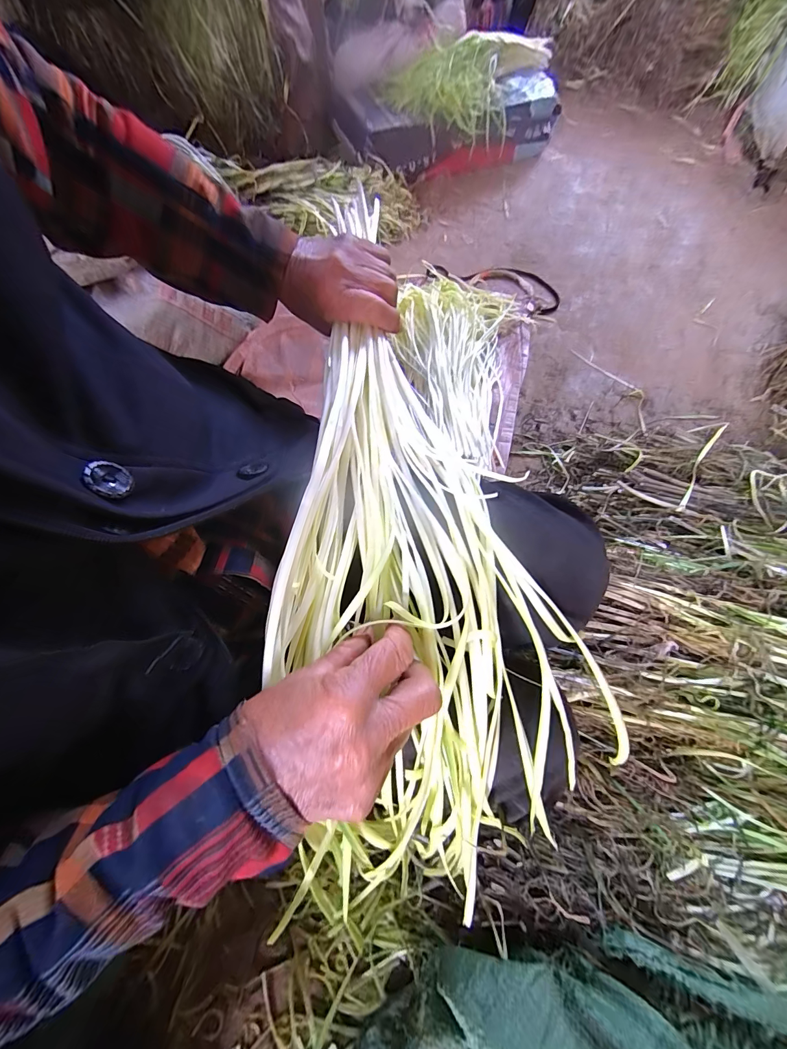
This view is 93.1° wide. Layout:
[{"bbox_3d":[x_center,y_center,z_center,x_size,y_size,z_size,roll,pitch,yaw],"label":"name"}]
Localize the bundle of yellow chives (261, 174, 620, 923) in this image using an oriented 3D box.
[{"bbox_3d":[0.025,0.031,0.282,0.218,0.074,0.452,-4,80,-1],"label":"bundle of yellow chives"}]

